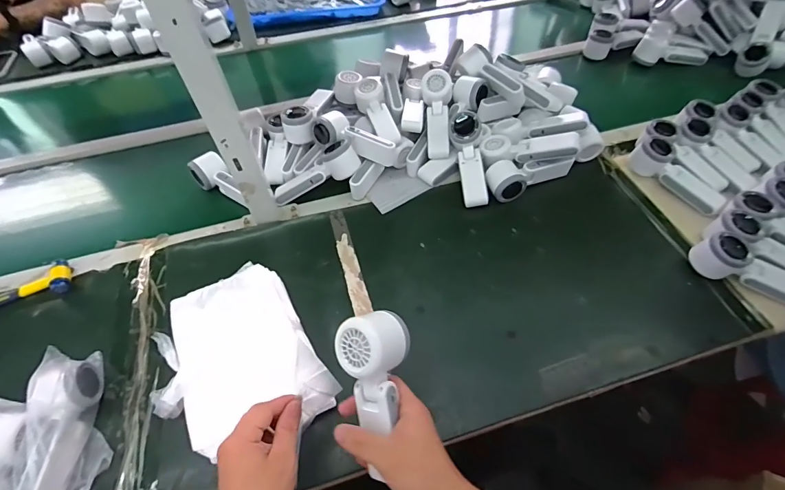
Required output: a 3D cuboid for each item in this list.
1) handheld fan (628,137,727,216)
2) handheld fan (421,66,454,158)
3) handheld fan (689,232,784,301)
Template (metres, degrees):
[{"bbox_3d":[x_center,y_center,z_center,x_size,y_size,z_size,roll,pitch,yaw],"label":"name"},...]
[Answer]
[{"bbox_3d":[0.501,-0.119,0.668,0.058,0.063,0.167,-26,59,-16],"label":"handheld fan"},{"bbox_3d":[0.085,-0.242,0.717,0.056,0.040,0.169,-1,85,1],"label":"handheld fan"},{"bbox_3d":[0.522,0.040,0.552,0.151,0.065,0.063,30,61,19],"label":"handheld fan"}]

